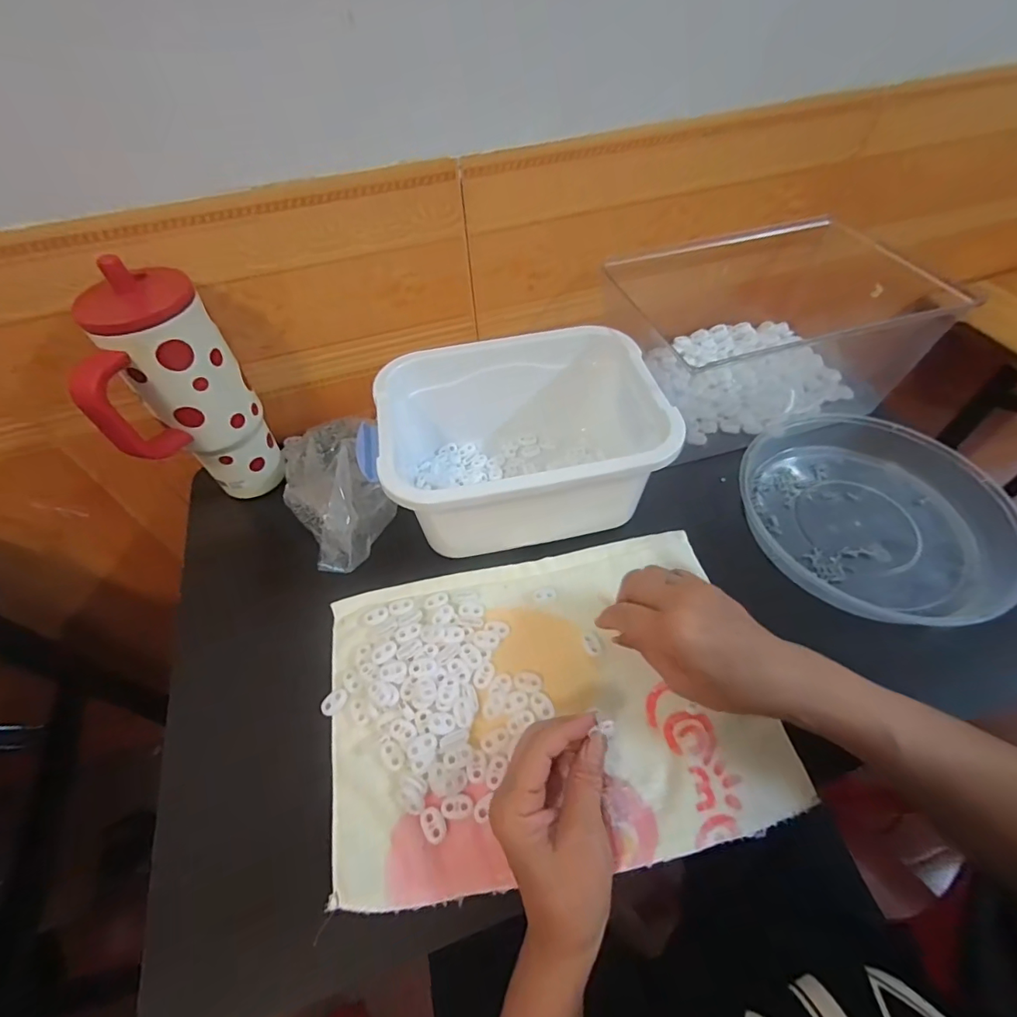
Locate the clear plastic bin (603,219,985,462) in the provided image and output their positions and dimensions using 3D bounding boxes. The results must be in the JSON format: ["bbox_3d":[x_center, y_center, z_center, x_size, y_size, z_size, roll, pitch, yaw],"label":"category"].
[{"bbox_3d":[0.291,-0.216,0.562,0.329,0.116,0.252,-22,57,-15],"label":"clear plastic bin"}]

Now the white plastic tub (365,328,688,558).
[{"bbox_3d":[0.009,-0.064,0.458,0.237,0.112,0.182,-9,54,-6],"label":"white plastic tub"}]

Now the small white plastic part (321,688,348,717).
[{"bbox_3d":[-0.138,0.153,0.380,0.015,0.004,0.021,36,62,23],"label":"small white plastic part"}]

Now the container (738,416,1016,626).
[{"bbox_3d":[0.343,0.001,0.459,0.227,0.038,0.229,0,54,0],"label":"container"}]

